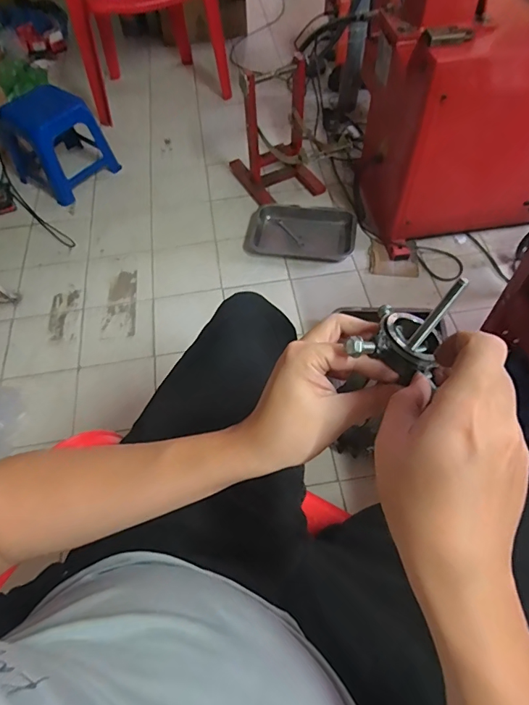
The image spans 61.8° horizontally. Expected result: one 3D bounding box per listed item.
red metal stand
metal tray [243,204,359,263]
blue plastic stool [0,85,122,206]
[{"bbox_3d":[0.039,-0.658,1.322,0.248,0.347,0.259,-17,58,-8],"label":"red metal stand"},{"bbox_3d":[0.111,-0.373,1.343,0.323,0.040,0.210,9,58,8],"label":"metal tray"},{"bbox_3d":[-0.701,-0.710,1.475,0.281,0.263,0.248,32,65,21],"label":"blue plastic stool"}]

